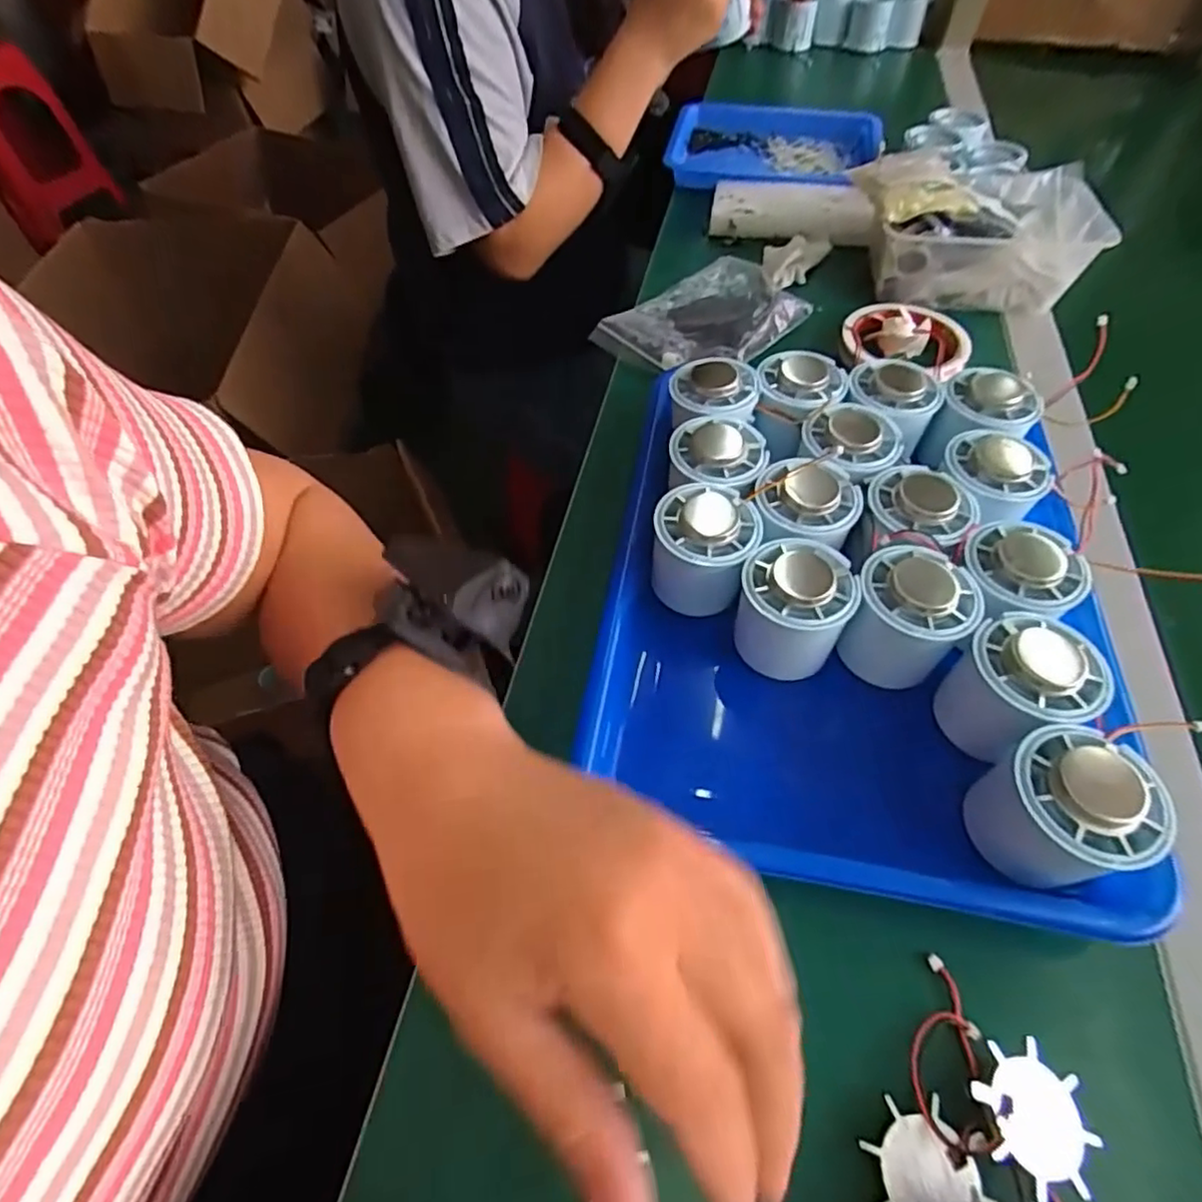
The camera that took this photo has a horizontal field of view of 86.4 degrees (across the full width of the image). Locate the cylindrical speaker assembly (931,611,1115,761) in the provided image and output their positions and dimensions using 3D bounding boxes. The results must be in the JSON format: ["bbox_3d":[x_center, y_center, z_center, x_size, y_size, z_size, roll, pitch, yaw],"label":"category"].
[{"bbox_3d":[0.192,0.041,0.295,0.050,0.055,0.051,0,54,0],"label":"cylindrical speaker assembly"}]

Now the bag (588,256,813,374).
[{"bbox_3d":[0.083,-0.219,0.498,0.145,0.030,0.096,-32,59,-21],"label":"bag"}]

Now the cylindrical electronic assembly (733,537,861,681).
[{"bbox_3d":[0.095,0.006,0.323,0.053,0.053,0.057,0,54,0],"label":"cylindrical electronic assembly"}]

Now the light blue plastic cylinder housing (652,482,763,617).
[{"bbox_3d":[0.055,-0.027,0.350,0.054,0.054,0.056,4,54,4],"label":"light blue plastic cylinder housing"}]

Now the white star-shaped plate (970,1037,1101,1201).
[{"bbox_3d":[0.152,0.179,0.223,0.040,0.009,0.041,34,61,23],"label":"white star-shaped plate"}]

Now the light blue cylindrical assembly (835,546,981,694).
[{"bbox_3d":[0.153,0.007,0.319,0.053,0.059,0.050,0,54,0],"label":"light blue cylindrical assembly"}]

